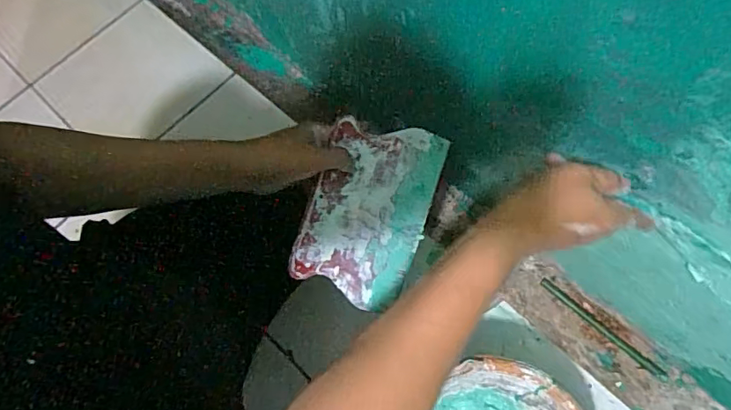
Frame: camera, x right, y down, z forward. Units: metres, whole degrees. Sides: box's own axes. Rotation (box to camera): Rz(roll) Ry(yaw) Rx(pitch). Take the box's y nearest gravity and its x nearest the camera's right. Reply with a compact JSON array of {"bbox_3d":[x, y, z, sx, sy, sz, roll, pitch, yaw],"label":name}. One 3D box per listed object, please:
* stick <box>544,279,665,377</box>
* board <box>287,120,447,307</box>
[{"bbox_3d":[0.355,0.183,0.763,0.207,0.009,0.014,40,79,18],"label":"stick"},{"bbox_3d":[0.006,0.009,0.567,0.142,0.005,0.203,16,92,-25],"label":"board"}]

